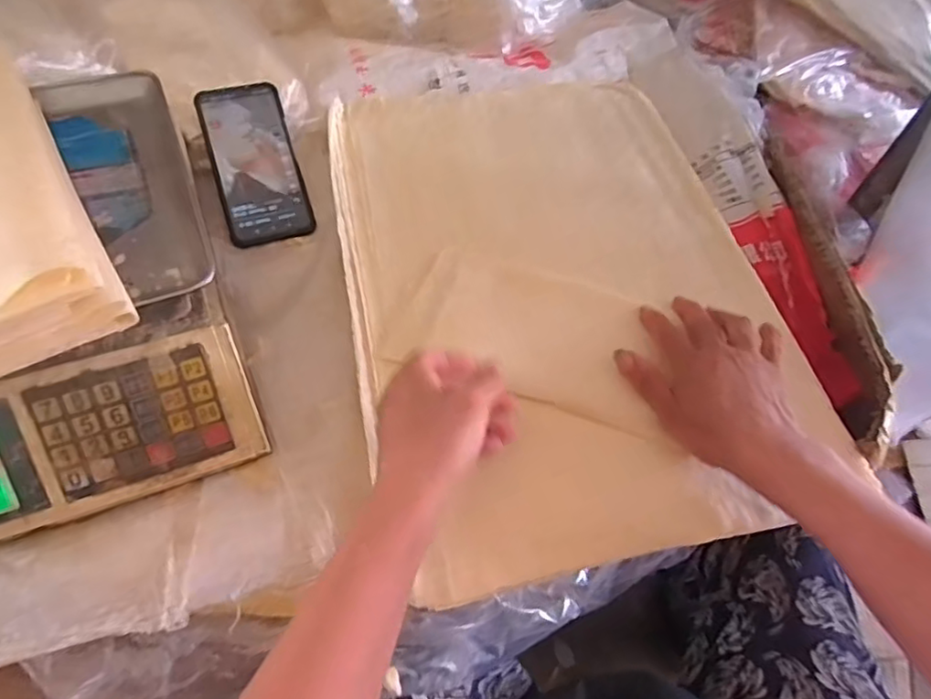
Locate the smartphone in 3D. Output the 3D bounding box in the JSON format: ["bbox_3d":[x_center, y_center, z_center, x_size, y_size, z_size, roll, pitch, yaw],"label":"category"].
[{"bbox_3d":[-0.195,-0.174,0.562,0.075,0.010,0.156,-16,83,-14],"label":"smartphone"}]

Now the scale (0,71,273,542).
[{"bbox_3d":[-0.346,-0.030,0.413,0.333,0.101,0.309,-19,60,-15],"label":"scale"}]

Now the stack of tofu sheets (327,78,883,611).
[{"bbox_3d":[0.072,-0.078,0.516,0.335,0.020,0.494,-8,58,-9],"label":"stack of tofu sheets"}]

